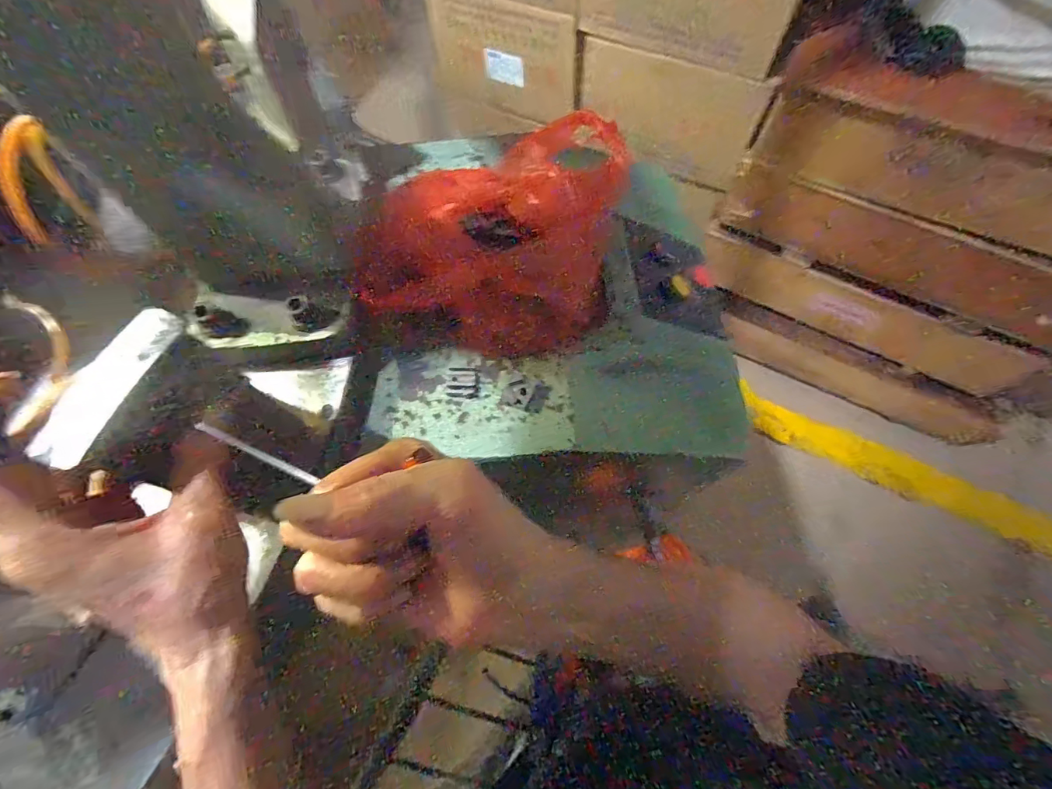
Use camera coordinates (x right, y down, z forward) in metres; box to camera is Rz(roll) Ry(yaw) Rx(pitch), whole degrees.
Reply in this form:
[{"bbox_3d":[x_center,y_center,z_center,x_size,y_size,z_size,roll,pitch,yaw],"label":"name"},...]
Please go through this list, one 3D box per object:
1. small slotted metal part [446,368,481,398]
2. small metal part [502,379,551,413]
[{"bbox_3d":[-0.050,-0.009,0.379,0.025,0.007,0.025,3,67,3],"label":"small slotted metal part"},{"bbox_3d":[0.000,0.000,0.375,0.033,0.006,0.026,17,68,8],"label":"small metal part"}]

